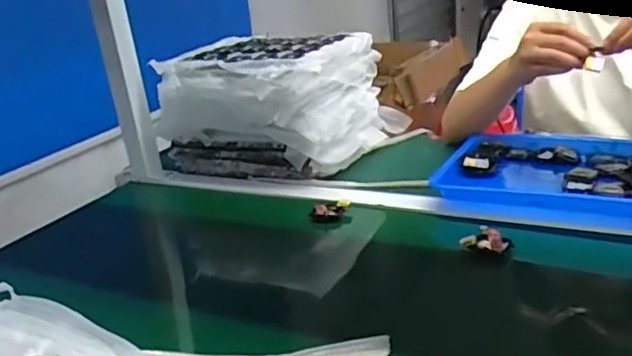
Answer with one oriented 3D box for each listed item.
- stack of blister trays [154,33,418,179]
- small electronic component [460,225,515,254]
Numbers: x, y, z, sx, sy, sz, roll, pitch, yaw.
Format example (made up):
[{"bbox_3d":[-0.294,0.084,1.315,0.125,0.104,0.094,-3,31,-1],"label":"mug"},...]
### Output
[{"bbox_3d":[-0.071,-0.144,1.082,0.352,0.193,0.302,6,26,30],"label":"stack of blister trays"},{"bbox_3d":[0.205,0.077,0.716,0.060,0.029,0.026,-4,22,7],"label":"small electronic component"}]

